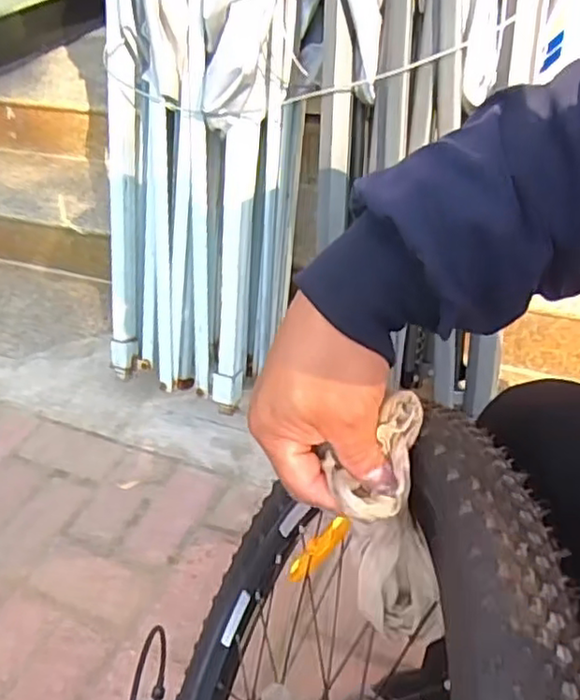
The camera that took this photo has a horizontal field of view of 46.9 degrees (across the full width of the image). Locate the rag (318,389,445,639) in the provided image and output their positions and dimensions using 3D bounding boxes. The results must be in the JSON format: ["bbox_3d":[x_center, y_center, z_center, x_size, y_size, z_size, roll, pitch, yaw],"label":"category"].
[{"bbox_3d":[0.051,0.093,0.372,0.054,0.039,0.132,-4,83,4],"label":"rag"}]

